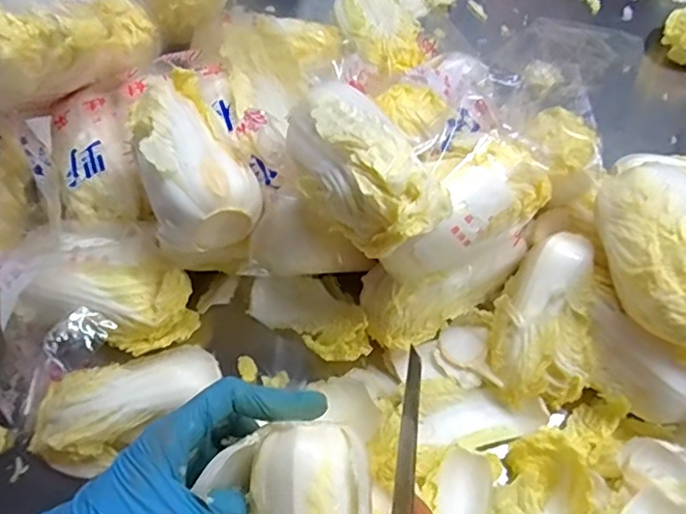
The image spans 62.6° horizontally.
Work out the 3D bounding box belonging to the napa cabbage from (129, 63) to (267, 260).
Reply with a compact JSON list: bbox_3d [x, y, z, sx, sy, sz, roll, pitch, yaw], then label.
[{"bbox_3d":[-0.113,-0.073,0.418,0.075,0.078,0.153,-21,63,-10],"label":"napa cabbage"}]

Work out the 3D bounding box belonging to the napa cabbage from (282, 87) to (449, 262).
[{"bbox_3d":[0.008,-0.060,0.341,0.065,0.058,0.133,-30,65,-15],"label":"napa cabbage"}]

